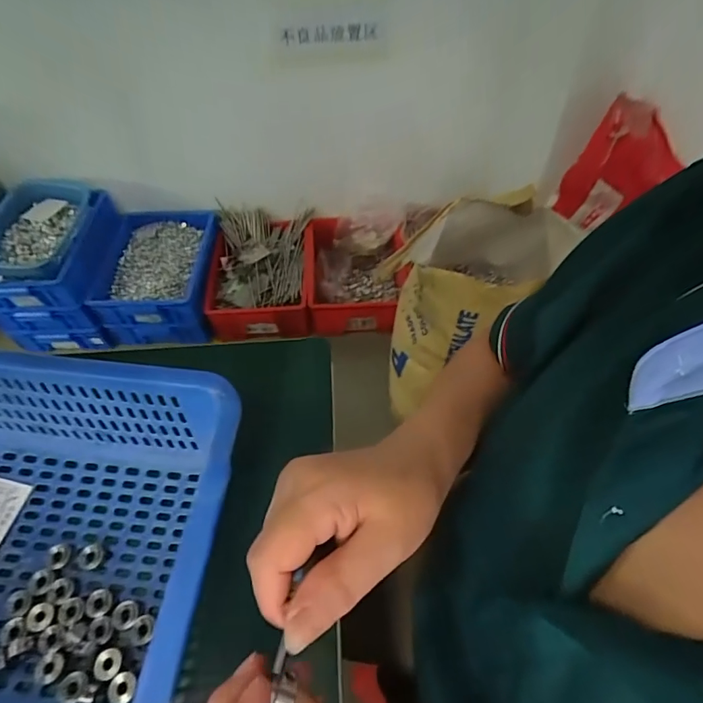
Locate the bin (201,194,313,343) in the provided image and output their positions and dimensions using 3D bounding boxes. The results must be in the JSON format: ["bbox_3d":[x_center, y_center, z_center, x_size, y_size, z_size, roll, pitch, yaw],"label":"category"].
[{"bbox_3d":[-0.303,-0.268,1.578,0.333,0.182,0.472,-2,54,1],"label":"bin"}]

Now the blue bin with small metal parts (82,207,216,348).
[{"bbox_3d":[-0.651,-0.274,1.583,0.385,0.169,0.491,-2,54,1],"label":"blue bin with small metal parts"}]

